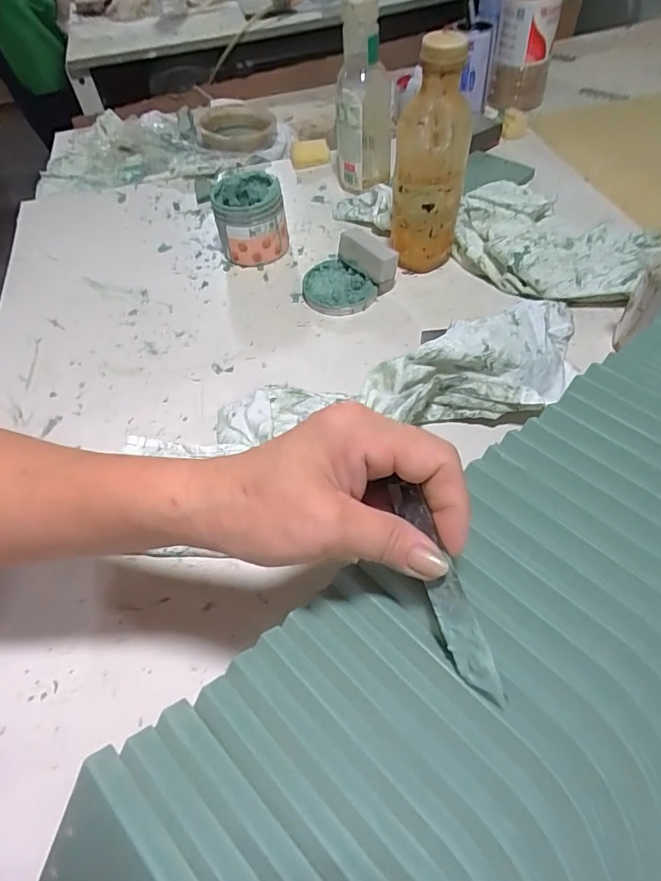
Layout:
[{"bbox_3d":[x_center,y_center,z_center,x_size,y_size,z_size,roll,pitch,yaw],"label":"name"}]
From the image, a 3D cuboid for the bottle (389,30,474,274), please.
[{"bbox_3d":[0.099,-0.269,0.508,0.070,0.206,0.056,6,54,9],"label":"bottle"}]

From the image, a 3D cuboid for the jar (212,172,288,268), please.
[{"bbox_3d":[-0.094,-0.260,0.598,0.078,0.077,0.077,-2,53,3],"label":"jar"}]

